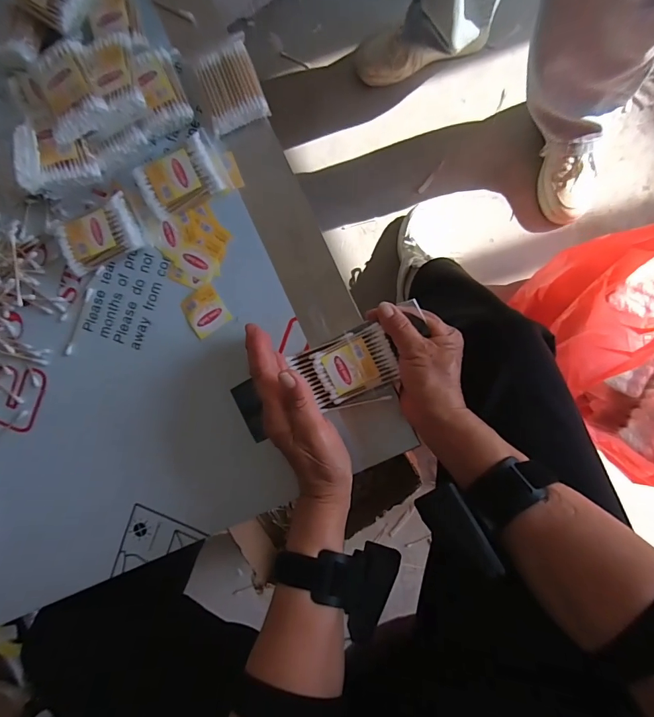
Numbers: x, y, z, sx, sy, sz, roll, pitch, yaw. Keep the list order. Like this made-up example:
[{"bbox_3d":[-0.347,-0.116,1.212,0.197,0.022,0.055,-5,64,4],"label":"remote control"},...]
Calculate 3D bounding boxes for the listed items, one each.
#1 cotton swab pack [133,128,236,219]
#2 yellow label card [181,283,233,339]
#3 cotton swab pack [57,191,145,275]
[{"bbox_3d":[-0.140,-0.179,0.381,0.081,0.021,0.060,-29,85,7],"label":"cotton swab pack"},{"bbox_3d":[-0.122,-0.048,0.391,0.039,0.004,0.043,-33,89,3],"label":"yellow label card"},{"bbox_3d":[-0.228,-0.125,0.392,0.080,0.024,0.052,-23,86,7],"label":"cotton swab pack"}]

